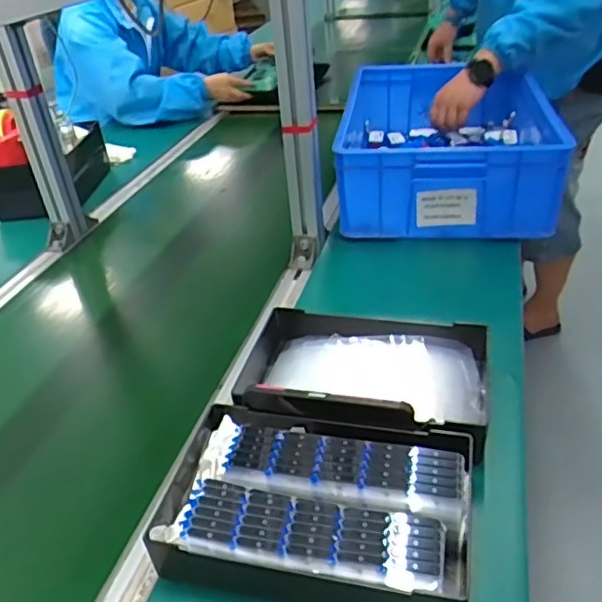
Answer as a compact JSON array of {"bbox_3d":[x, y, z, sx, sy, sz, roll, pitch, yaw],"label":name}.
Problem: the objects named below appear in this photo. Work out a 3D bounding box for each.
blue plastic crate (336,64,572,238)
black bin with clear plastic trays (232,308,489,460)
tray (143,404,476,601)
[{"bbox_3d":[0.263,-0.282,1.104,0.354,0.173,0.505,2,34,11],"label":"blue plastic crate"},{"bbox_3d":[0.068,0.077,0.647,0.257,0.064,0.175,4,35,13],"label":"black bin with clear plastic trays"},{"bbox_3d":[0.012,0.176,0.529,0.258,0.070,0.169,5,35,14],"label":"tray"}]

